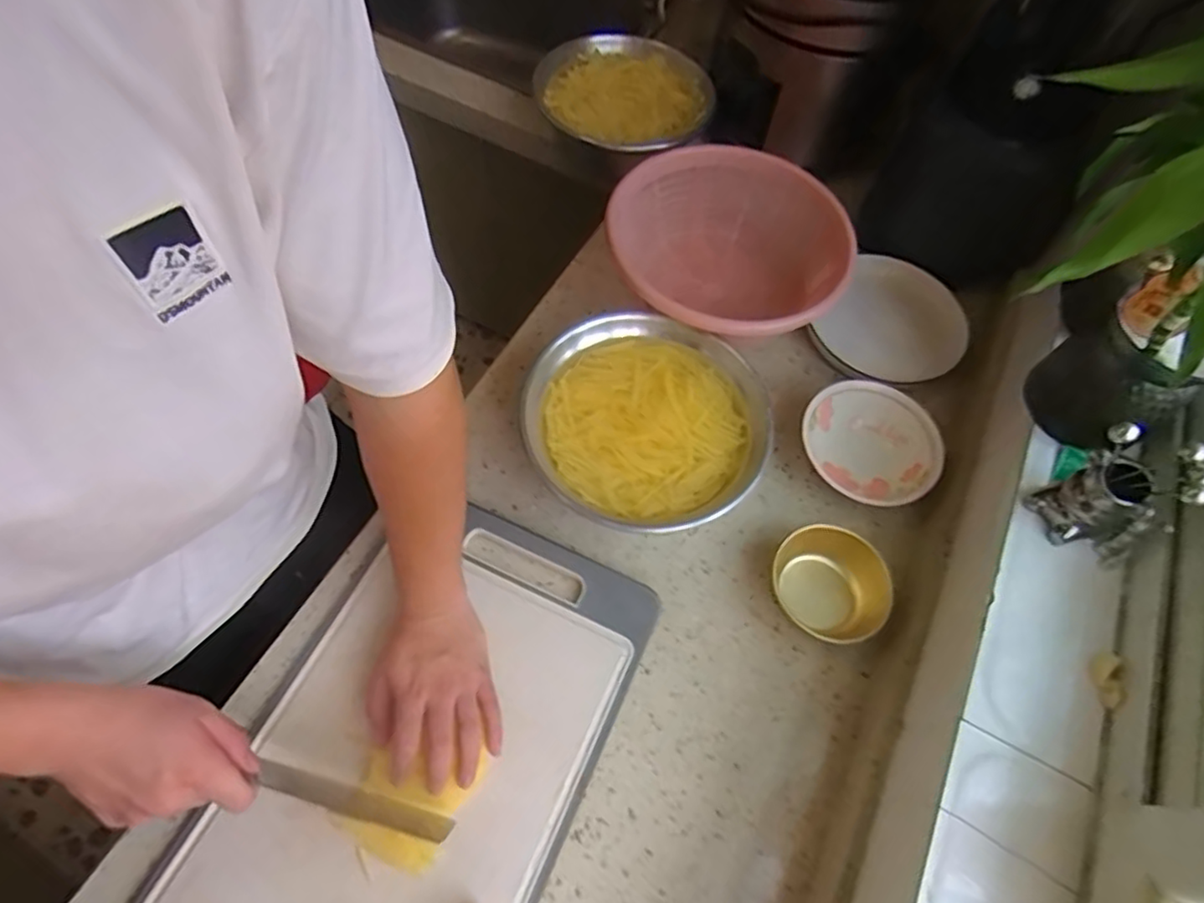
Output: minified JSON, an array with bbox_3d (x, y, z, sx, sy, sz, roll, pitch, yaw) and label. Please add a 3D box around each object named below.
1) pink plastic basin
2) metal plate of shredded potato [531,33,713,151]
[{"bbox_3d":[0.131,-0.237,0.779,0.292,0.117,0.269,2,63,-3],"label":"pink plastic basin"},{"bbox_3d":[0.027,-0.497,0.897,0.235,0.075,0.210,36,66,14],"label":"metal plate of shredded potato"}]

